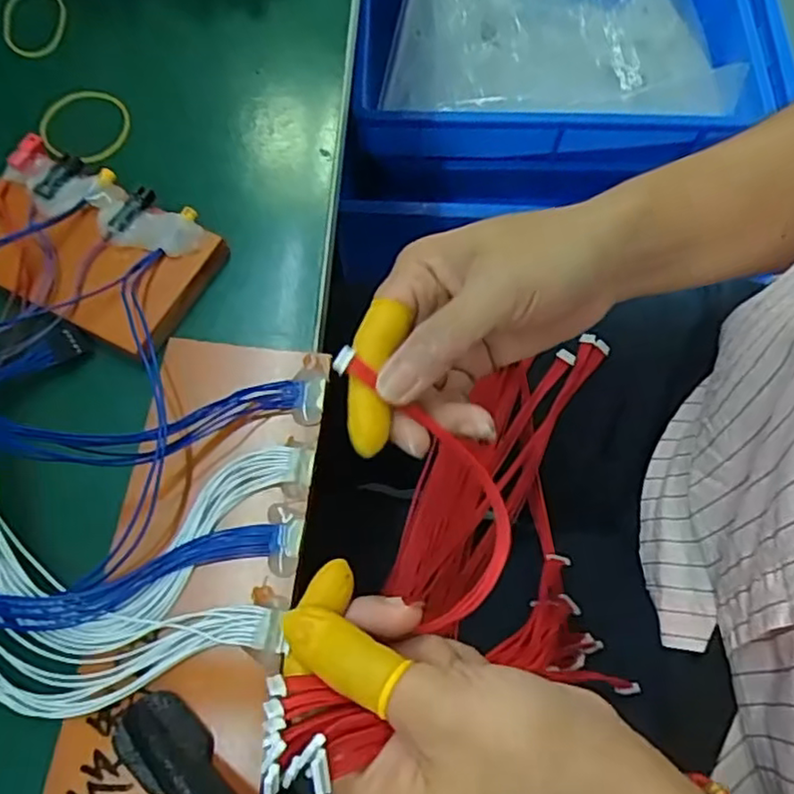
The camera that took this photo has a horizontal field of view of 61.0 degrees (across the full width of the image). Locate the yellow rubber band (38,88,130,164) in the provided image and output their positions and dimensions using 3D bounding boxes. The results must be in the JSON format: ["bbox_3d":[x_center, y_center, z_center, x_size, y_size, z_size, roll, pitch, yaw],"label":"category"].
[{"bbox_3d":[-0.167,-0.145,0.363,0.045,0.008,0.057,-27,65,-13],"label":"yellow rubber band"}]

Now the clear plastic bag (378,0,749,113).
[{"bbox_3d":[0.176,-0.414,0.758,0.373,0.106,0.276,0,66,-1],"label":"clear plastic bag"}]

